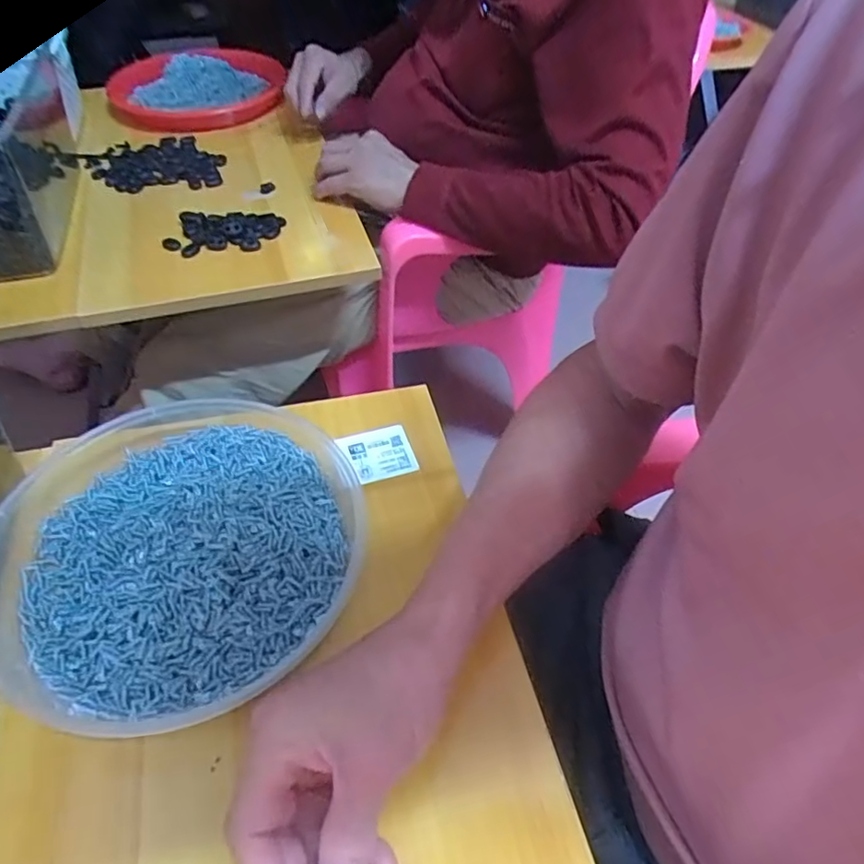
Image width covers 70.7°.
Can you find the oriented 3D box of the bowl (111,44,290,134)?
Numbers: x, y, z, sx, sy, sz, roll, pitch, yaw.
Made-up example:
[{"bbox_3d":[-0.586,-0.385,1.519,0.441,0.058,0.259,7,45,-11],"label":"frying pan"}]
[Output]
[{"bbox_3d":[-0.325,-0.488,0.856,0.228,0.048,0.193,-21,53,-20],"label":"bowl"}]

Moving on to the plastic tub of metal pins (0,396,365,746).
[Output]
[{"bbox_3d":[-0.159,0.071,0.391,0.216,0.047,0.234,1,48,-1],"label":"plastic tub of metal pins"}]

